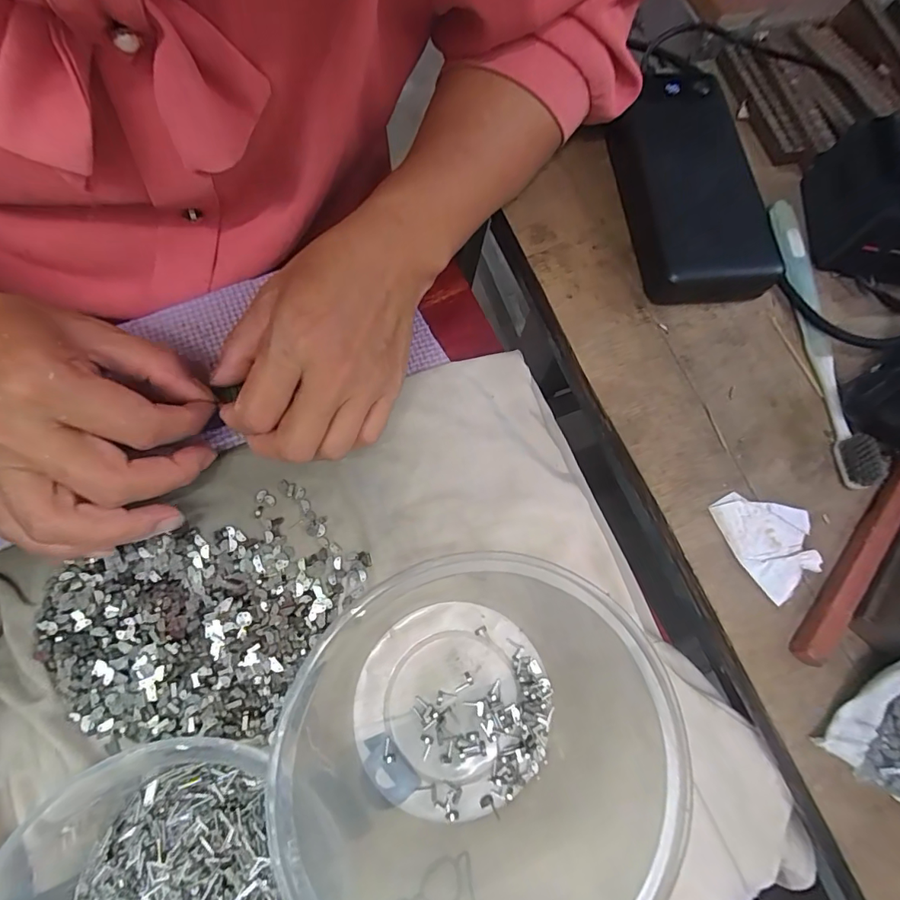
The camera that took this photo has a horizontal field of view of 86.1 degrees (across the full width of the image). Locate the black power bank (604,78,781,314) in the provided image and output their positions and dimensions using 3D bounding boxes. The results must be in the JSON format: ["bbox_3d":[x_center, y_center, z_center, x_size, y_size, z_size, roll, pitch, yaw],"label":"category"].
[{"bbox_3d":[0.143,-0.160,0.292,0.072,0.025,0.147,-6,73,-8],"label":"black power bank"}]

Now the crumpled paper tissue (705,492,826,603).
[{"bbox_3d":[0.160,0.043,0.242,0.038,0.009,0.052,-31,78,-14],"label":"crumpled paper tissue"}]

